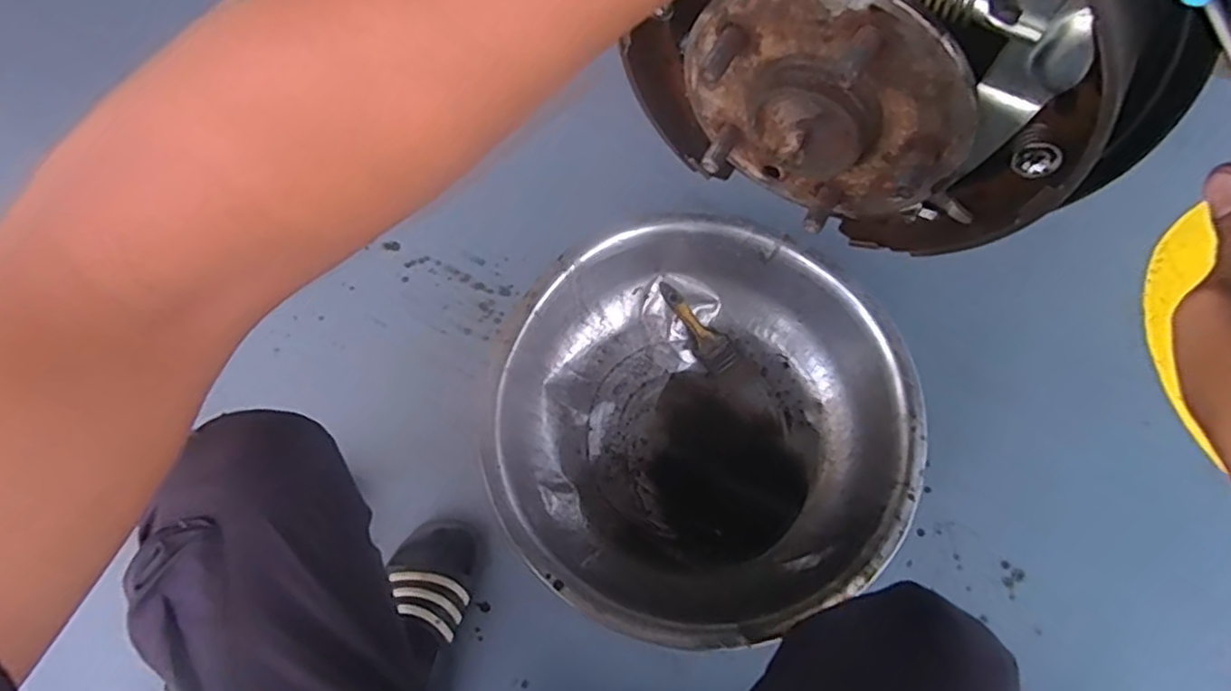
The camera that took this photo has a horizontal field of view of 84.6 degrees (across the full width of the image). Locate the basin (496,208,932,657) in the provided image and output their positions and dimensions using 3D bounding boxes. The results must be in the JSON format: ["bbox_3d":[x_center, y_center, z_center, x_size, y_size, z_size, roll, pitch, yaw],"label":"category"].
[{"bbox_3d":[0.100,0.097,0.852,0.484,0.170,0.458,-1,66,2],"label":"basin"}]

